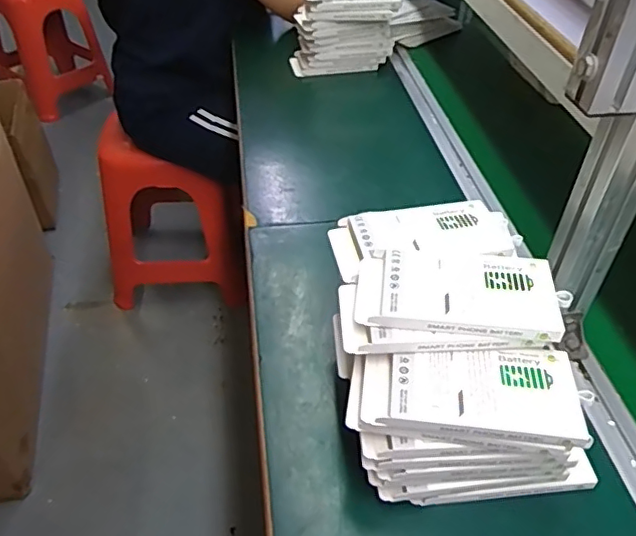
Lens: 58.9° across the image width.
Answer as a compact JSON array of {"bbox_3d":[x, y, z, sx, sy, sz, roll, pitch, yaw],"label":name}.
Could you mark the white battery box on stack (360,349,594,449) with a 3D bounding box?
[{"bbox_3d":[0.112,0.090,0.418,0.152,0.019,0.074,7,44,5],"label":"white battery box on stack"}]

